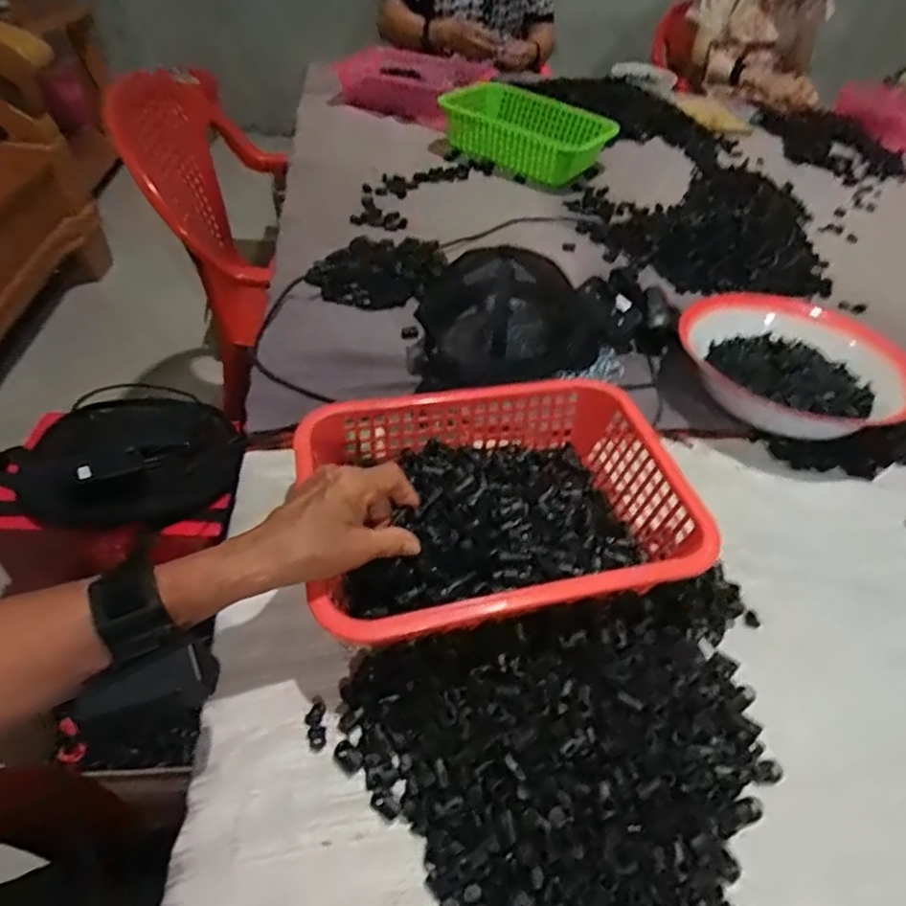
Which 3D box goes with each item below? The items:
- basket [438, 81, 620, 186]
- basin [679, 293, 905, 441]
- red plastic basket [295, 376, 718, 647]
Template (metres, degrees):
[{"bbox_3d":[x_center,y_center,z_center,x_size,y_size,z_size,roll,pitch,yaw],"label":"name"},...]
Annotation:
[{"bbox_3d":[0.138,-0.605,1.151,0.302,0.091,0.169,24,49,15],"label":"basket"},{"bbox_3d":[0.414,-0.106,0.728,0.224,0.059,0.243,3,47,-4],"label":"basin"},{"bbox_3d":[0.033,0.043,0.492,0.285,0.070,0.210,-7,48,-13],"label":"red plastic basket"}]

